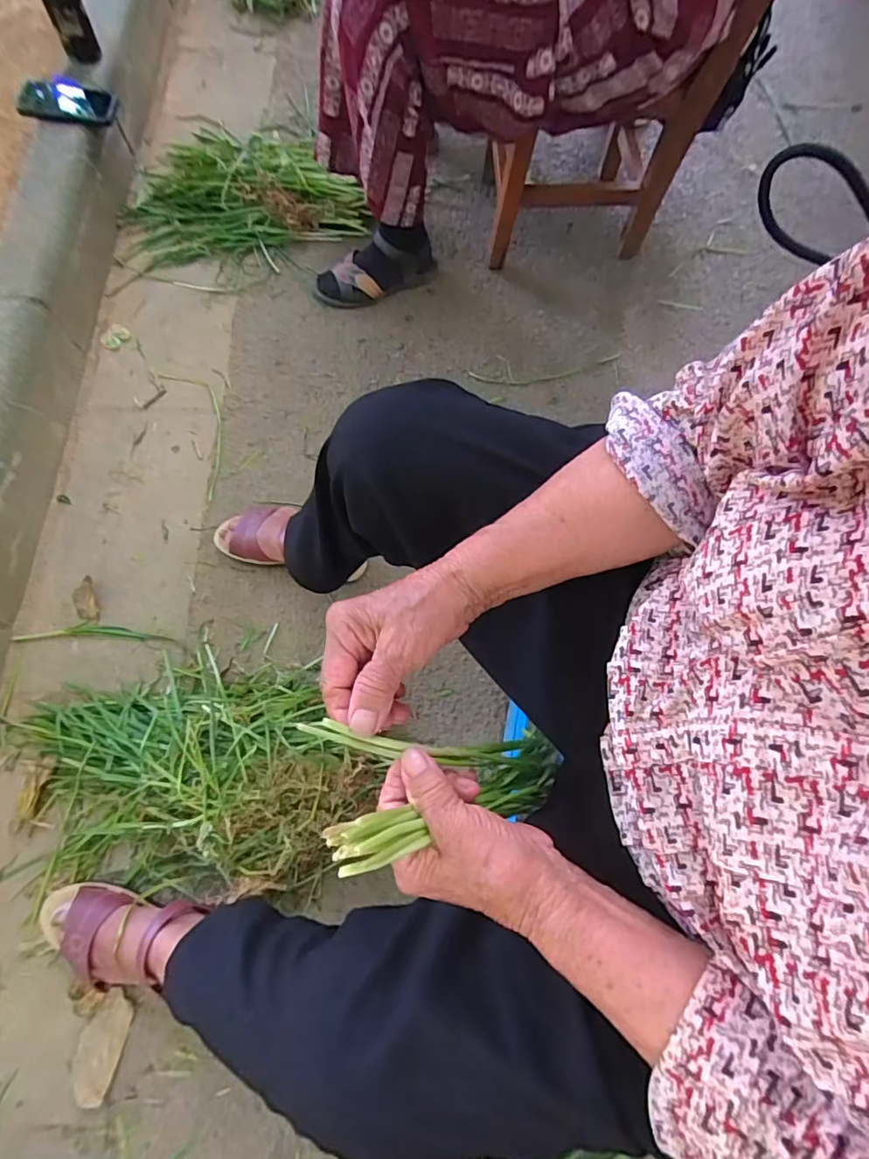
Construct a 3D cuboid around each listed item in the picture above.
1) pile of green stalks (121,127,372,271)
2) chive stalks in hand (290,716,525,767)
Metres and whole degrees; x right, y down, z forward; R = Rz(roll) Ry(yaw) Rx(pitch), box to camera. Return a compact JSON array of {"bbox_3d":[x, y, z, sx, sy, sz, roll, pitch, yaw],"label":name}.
[{"bbox_3d":[-0.404,-0.834,1.070,0.477,0.069,0.384,-13,72,-5],"label":"pile of green stalks"},{"bbox_3d":[-0.001,0.113,0.354,0.189,0.018,0.019,20,67,-37],"label":"chive stalks in hand"}]

